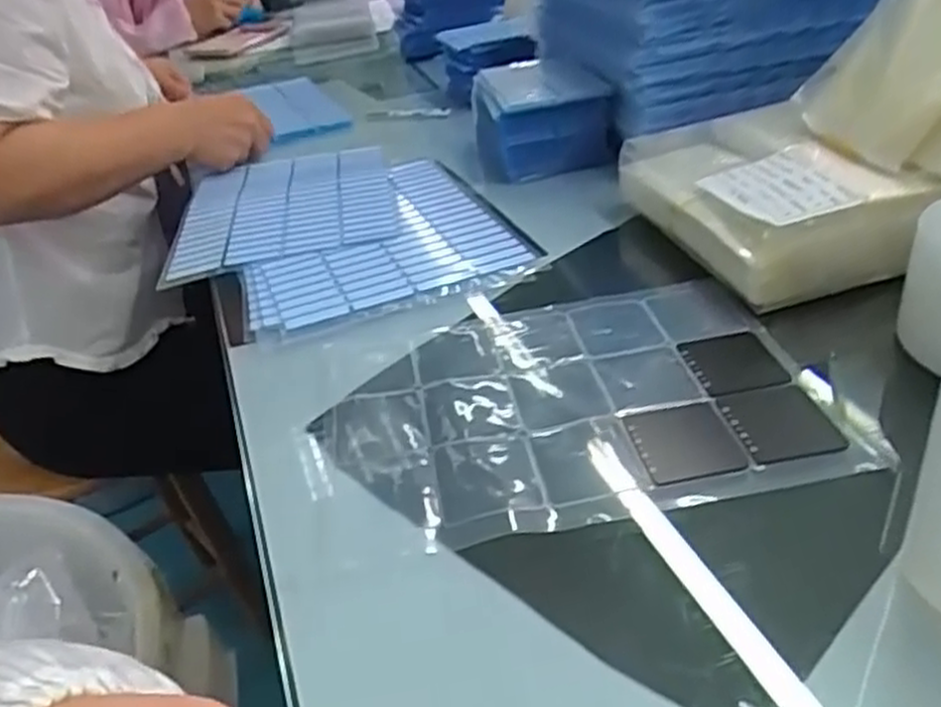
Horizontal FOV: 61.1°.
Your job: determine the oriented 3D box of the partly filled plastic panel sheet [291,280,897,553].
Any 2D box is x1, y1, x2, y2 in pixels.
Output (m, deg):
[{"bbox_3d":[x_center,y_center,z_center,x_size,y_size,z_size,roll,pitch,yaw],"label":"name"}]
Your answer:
[{"bbox_3d":[0.047,0.023,0.462,0.294,0.007,0.204,-8,33,-3],"label":"partly filled plastic panel sheet"}]

